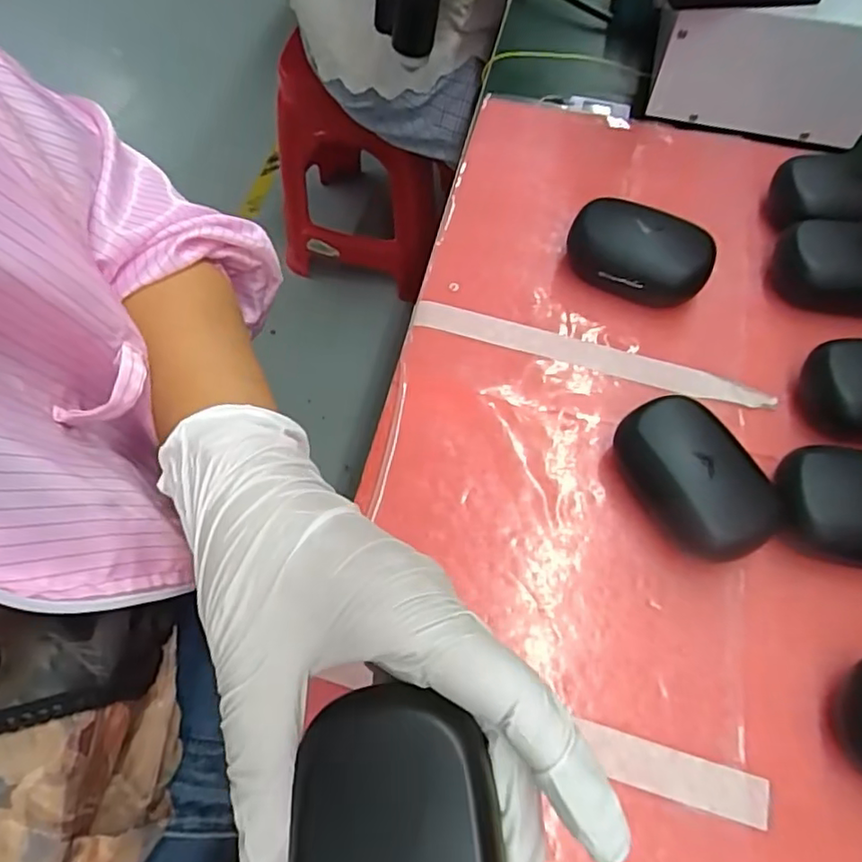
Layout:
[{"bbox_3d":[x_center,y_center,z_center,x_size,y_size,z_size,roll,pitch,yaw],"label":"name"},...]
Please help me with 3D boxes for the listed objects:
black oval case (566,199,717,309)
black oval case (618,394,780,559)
[{"bbox_3d":[0.129,-0.112,0.379,0.086,0.033,0.058,13,63,6],"label":"black oval case"},{"bbox_3d":[0.132,0.024,0.307,0.051,0.041,0.084,-32,67,-16],"label":"black oval case"}]

